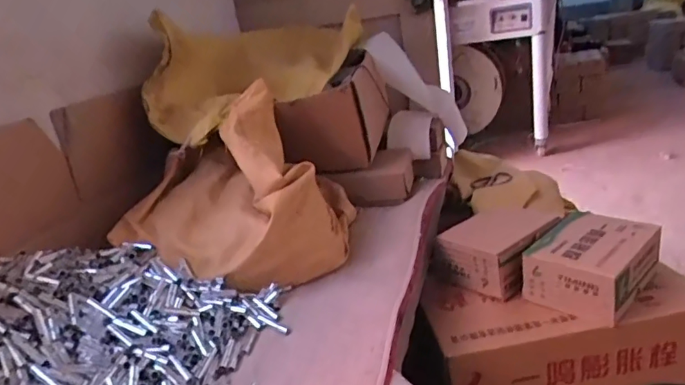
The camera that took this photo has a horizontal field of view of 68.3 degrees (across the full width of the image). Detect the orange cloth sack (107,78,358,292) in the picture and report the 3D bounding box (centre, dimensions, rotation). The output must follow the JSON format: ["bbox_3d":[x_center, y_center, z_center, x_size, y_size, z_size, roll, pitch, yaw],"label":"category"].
[{"bbox_3d":[-0.146,-0.011,0.759,0.286,0.237,0.253,-2,22,19],"label":"orange cloth sack"}]

